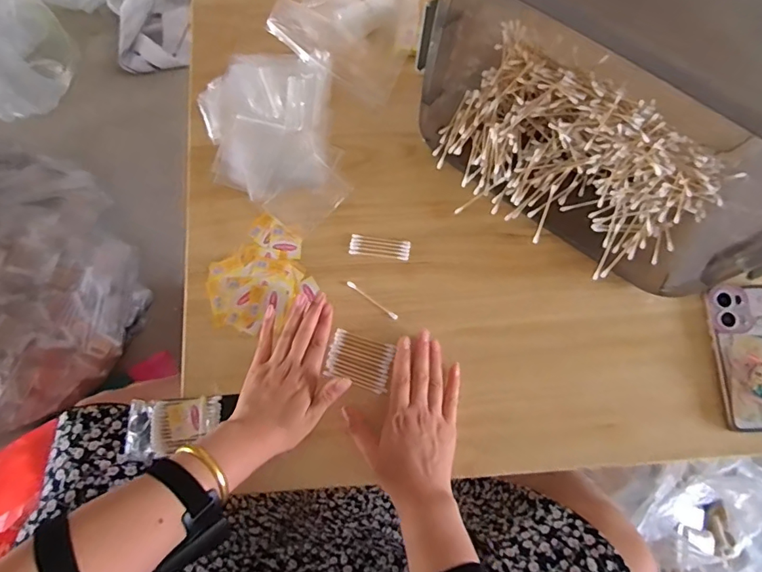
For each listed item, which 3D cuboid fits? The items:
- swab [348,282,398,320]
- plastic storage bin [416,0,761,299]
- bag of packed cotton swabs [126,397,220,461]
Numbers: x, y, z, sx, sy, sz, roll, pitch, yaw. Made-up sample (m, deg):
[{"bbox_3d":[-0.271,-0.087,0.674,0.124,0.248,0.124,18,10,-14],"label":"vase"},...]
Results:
[{"bbox_3d":[-0.010,0.017,0.569,0.073,0.004,0.007,36,80,8],"label":"swab"},{"bbox_3d":[0.241,-0.184,0.491,0.411,0.239,0.220,35,78,9],"label":"plastic storage bin"},{"bbox_3d":[-0.236,0.160,0.539,0.109,0.013,0.063,-3,75,0],"label":"bag of packed cotton swabs"}]

